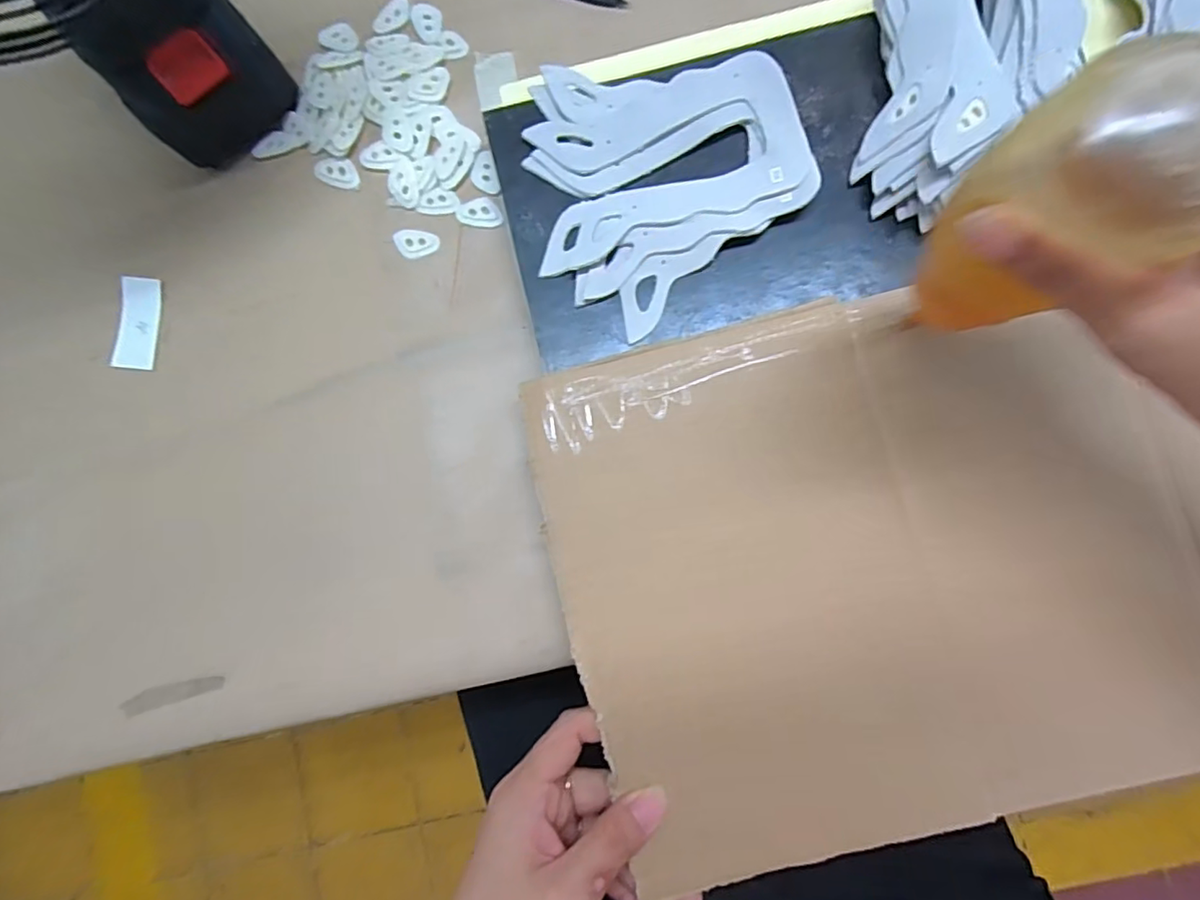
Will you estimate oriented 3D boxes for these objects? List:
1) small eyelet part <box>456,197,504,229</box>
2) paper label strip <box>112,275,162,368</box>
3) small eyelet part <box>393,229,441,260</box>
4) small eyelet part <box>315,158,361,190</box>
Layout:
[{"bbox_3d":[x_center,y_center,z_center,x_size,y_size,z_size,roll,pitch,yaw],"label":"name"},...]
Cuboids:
[{"bbox_3d":[-0.067,-0.132,0.321,0.024,0.004,0.018,-9,84,2],"label":"small eyelet part"},{"bbox_3d":[-0.264,-0.072,0.329,0.022,0.004,0.053,2,84,-6],"label":"paper label strip"},{"bbox_3d":[-0.102,-0.115,0.321,0.025,0.004,0.017,3,84,3],"label":"small eyelet part"},{"bbox_3d":[-0.149,-0.158,0.328,0.025,0.004,0.016,13,85,4],"label":"small eyelet part"}]

